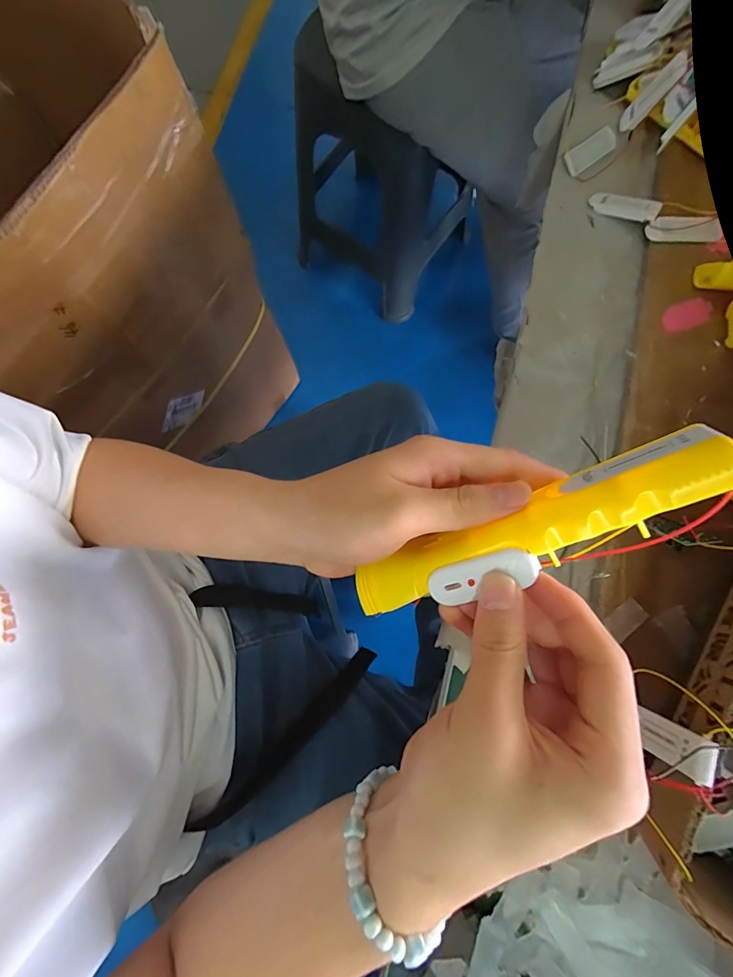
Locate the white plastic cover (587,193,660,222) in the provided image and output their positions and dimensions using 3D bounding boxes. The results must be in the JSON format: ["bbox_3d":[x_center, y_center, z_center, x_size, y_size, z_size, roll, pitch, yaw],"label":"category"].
[{"bbox_3d":[0.229,-0.252,0.364,0.058,0.005,0.022,28,81,20],"label":"white plastic cover"}]

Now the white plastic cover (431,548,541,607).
[{"bbox_3d":[0.051,0.039,0.181,0.049,0.005,0.018,-26,79,25],"label":"white plastic cover"}]

